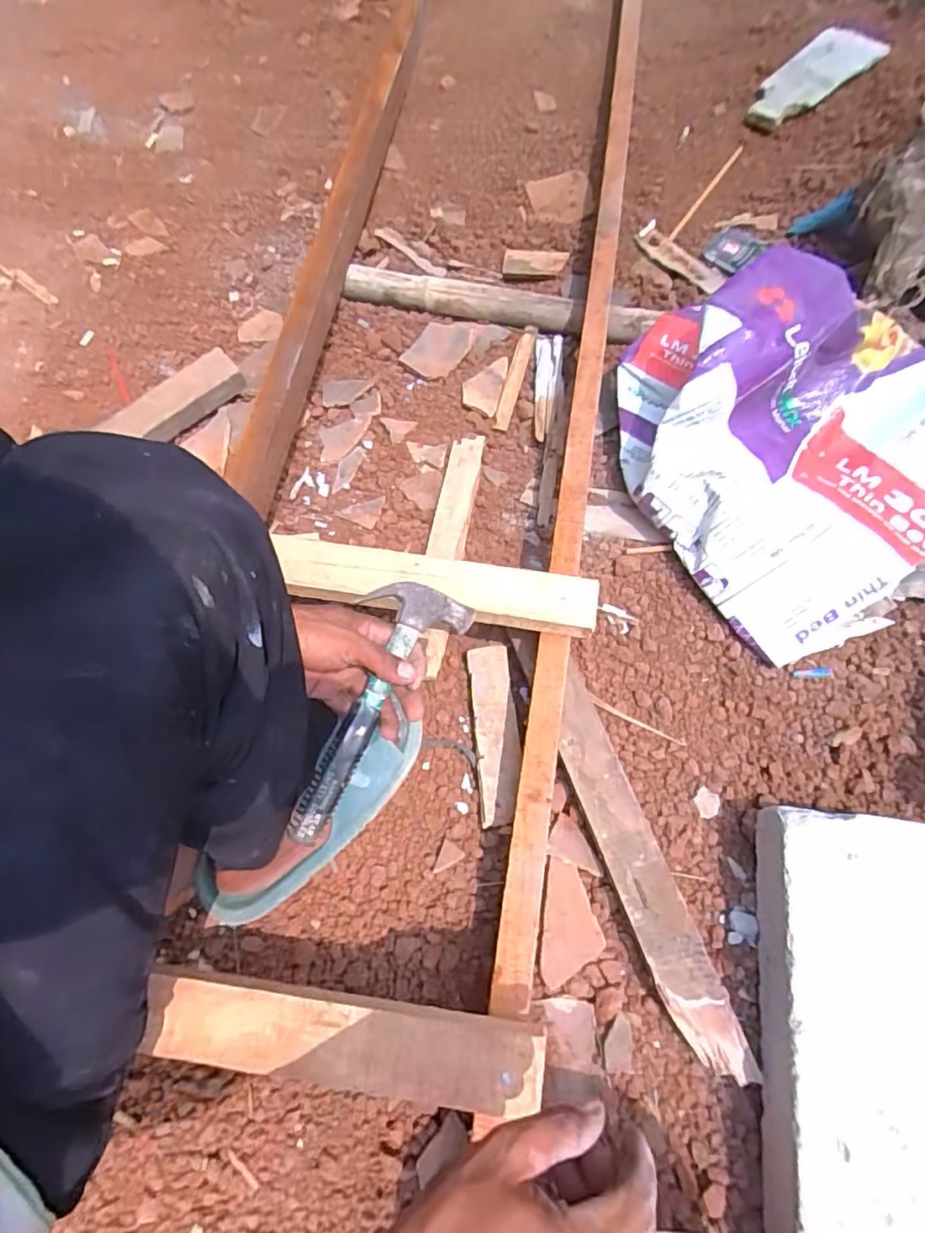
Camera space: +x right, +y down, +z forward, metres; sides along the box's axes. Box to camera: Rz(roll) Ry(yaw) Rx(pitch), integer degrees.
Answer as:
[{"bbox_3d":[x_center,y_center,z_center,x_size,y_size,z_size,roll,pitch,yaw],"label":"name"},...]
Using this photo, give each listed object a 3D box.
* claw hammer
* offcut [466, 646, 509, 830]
[{"bbox_3d":[-0.077,0.073,0.463,0.070,0.040,0.219,27,80,14],"label":"claw hammer"},{"bbox_3d":[0.032,0.128,0.654,0.045,0.024,0.198,-2,66,2],"label":"offcut"}]

